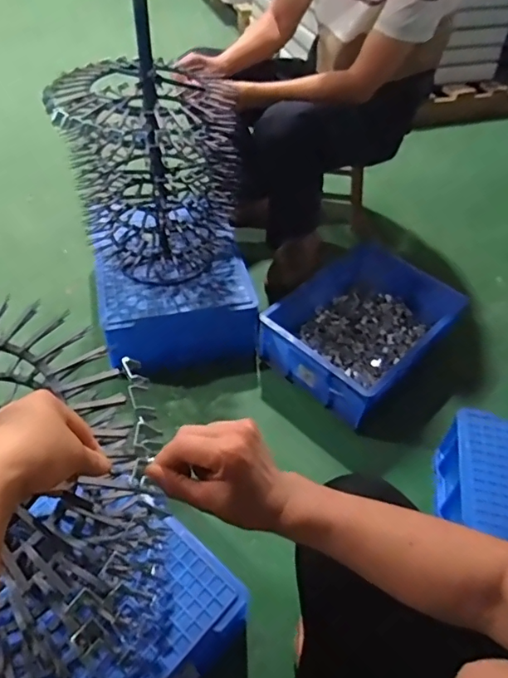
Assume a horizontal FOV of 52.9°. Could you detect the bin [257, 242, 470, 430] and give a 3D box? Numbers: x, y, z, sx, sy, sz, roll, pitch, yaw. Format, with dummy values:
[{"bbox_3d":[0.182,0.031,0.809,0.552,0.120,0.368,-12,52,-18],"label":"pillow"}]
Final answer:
[{"bbox_3d":[0.243,-0.038,1.195,0.393,0.149,0.332,-33,57,-28],"label":"bin"}]

